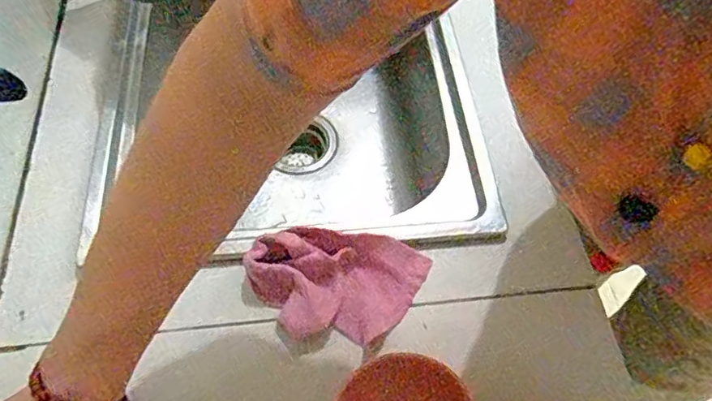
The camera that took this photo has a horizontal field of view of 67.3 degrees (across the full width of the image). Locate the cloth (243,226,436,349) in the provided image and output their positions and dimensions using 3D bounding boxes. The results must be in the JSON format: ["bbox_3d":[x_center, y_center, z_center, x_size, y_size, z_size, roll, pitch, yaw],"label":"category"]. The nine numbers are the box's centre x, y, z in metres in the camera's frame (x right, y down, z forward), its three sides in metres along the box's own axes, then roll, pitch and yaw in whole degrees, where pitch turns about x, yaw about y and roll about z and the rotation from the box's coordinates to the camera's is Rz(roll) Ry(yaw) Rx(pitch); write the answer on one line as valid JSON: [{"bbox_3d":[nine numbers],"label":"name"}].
[{"bbox_3d":[-0.015,0.069,0.452,0.147,0.034,0.090,3,59,0],"label":"cloth"}]

